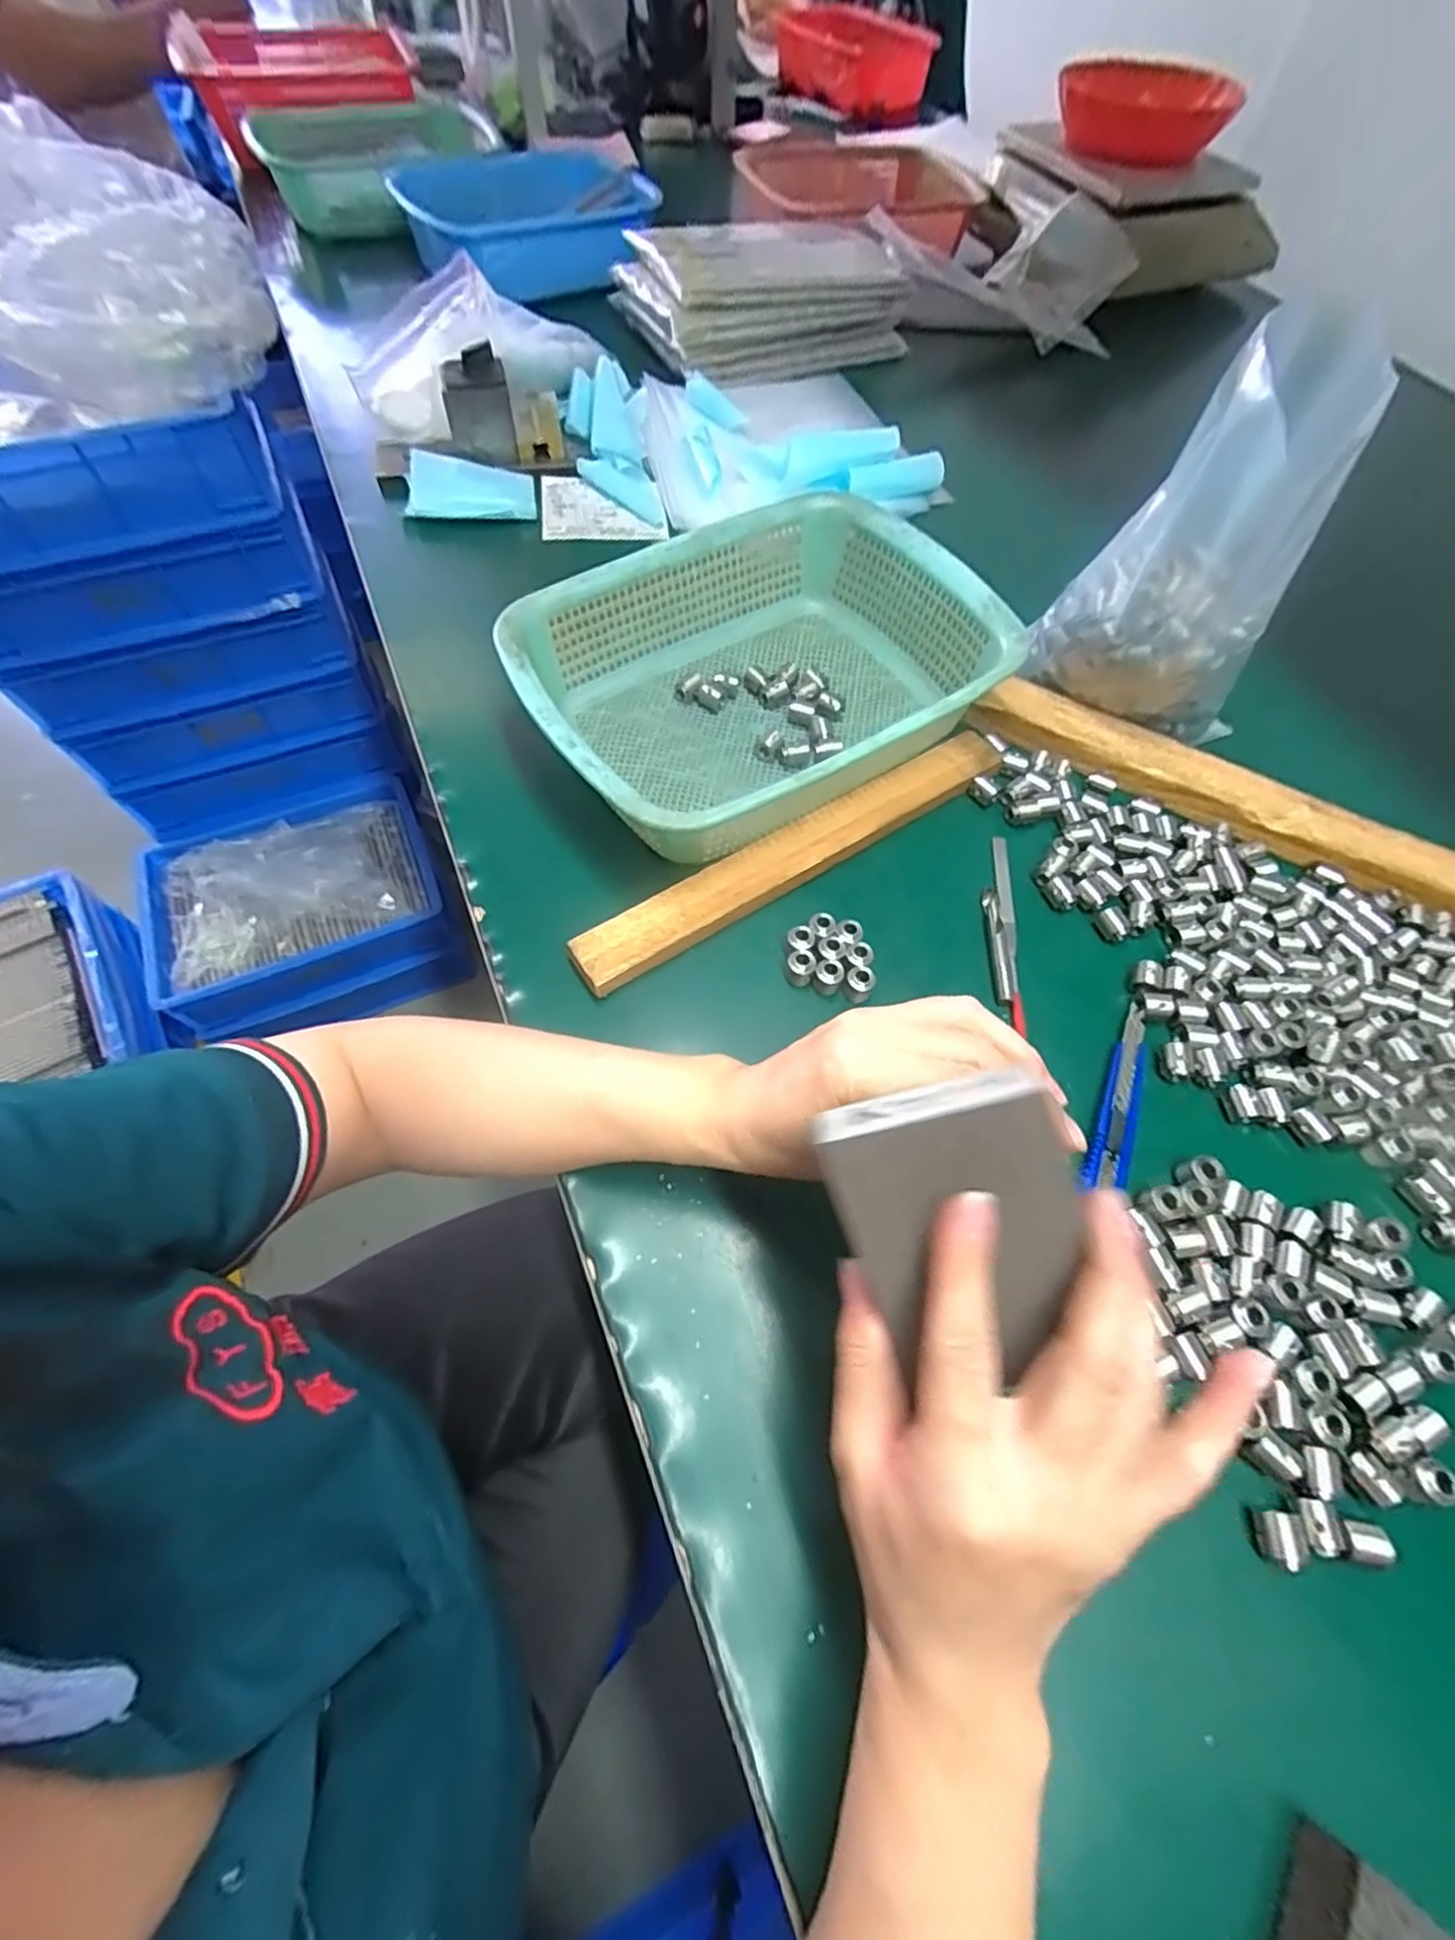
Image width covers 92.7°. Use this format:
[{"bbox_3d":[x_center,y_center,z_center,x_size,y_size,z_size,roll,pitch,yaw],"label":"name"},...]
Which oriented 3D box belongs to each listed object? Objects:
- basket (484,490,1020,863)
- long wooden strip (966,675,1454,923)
[{"bbox_3d":[0.021,-0.192,0.460,0.293,0.072,0.217,-30,67,-16],"label":"basket"},{"bbox_3d":[0.375,-0.101,0.457,0.429,0.015,0.054,29,65,14],"label":"long wooden strip"}]

